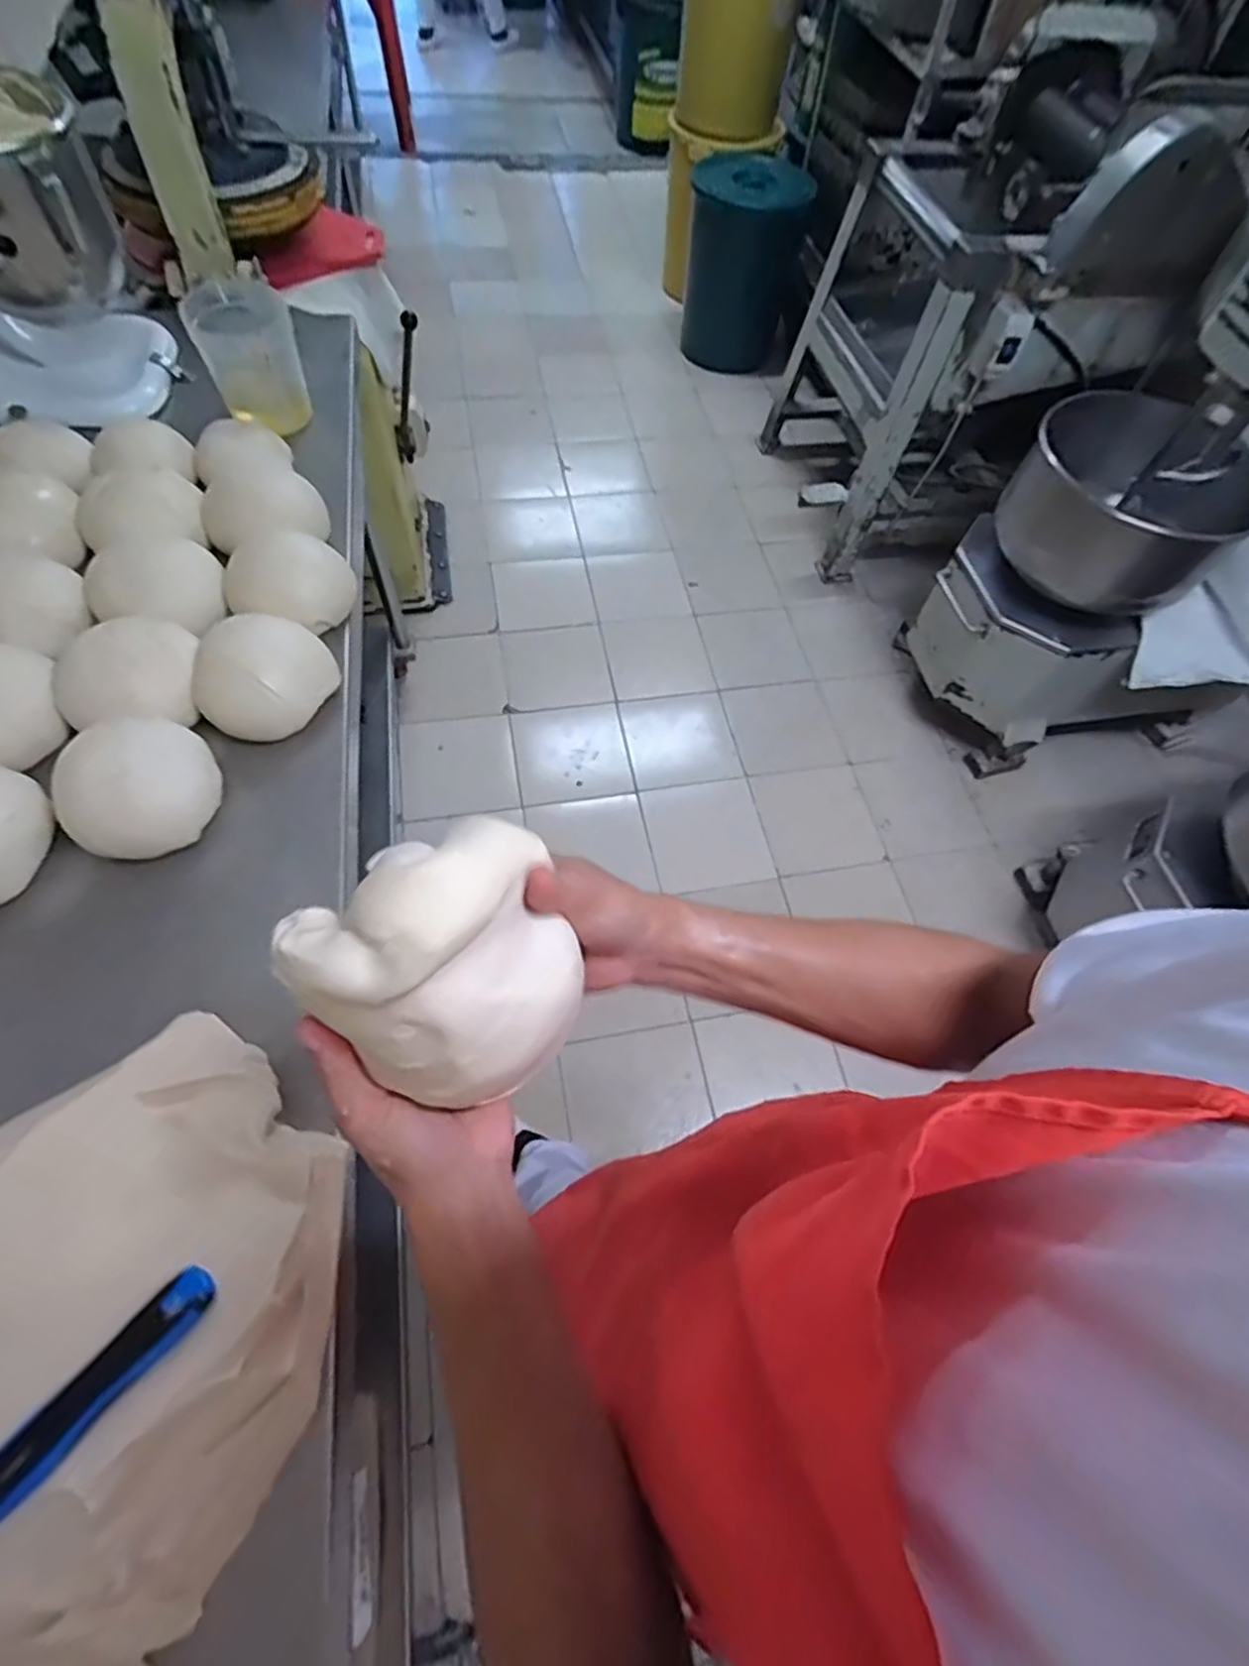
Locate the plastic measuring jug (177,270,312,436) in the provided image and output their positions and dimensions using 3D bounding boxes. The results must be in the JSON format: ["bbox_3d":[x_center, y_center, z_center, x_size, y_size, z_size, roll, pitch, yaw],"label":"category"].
[{"bbox_3d":[-0.556,-0.711,1.002,0.141,0.146,0.179,-21,66,-15],"label":"plastic measuring jug"}]

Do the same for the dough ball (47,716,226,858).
[{"bbox_3d":[-0.503,-0.048,0.694,0.133,0.073,0.150,36,65,13],"label":"dough ball"}]

